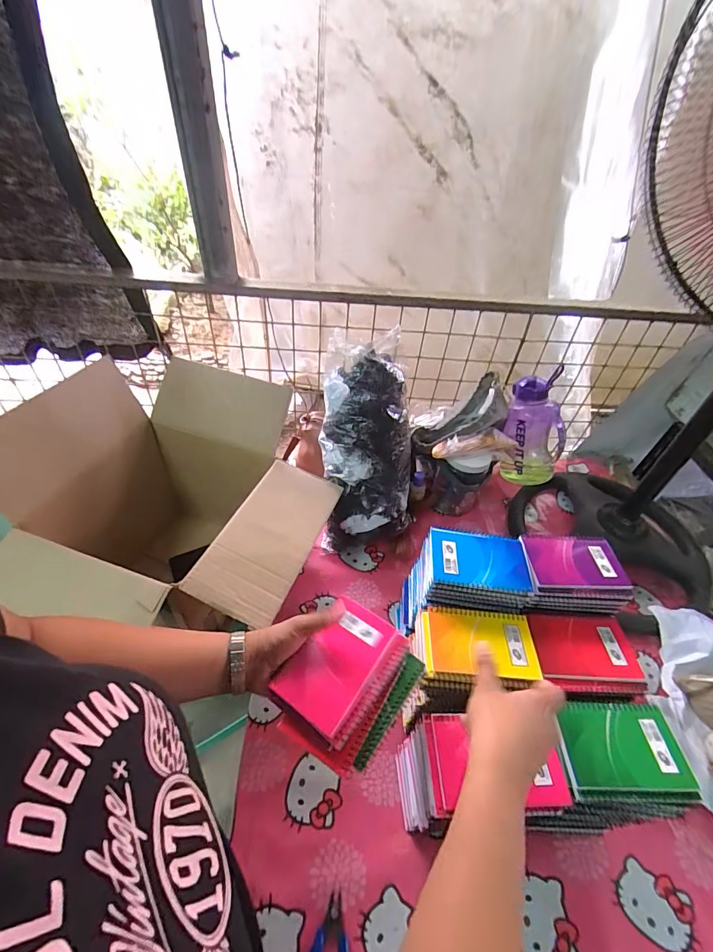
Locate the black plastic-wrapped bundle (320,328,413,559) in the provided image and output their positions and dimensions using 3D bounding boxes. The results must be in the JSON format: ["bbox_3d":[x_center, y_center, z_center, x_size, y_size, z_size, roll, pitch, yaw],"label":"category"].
[{"bbox_3d":[0.021,-0.091,0.756,0.172,0.331,0.093,-2,15,-5],"label":"black plastic-wrapped bundle"}]

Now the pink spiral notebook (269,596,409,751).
[{"bbox_3d":[-0.013,0.205,0.435,0.091,0.010,0.131,29,50,25],"label":"pink spiral notebook"}]

